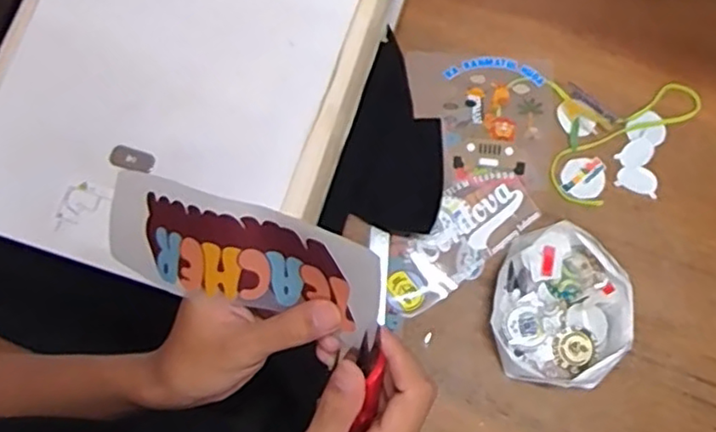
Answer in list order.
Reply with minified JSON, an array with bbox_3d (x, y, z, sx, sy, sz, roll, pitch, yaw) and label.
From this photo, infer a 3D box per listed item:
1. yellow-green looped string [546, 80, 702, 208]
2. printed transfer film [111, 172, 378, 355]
[{"bbox_3d":[0.372,-0.101,0.870,0.213,0.004,0.182,1,75,1],"label":"yellow-green looped string"},{"bbox_3d":[-0.057,0.022,0.342,0.150,0.019,0.057,13,114,17],"label":"printed transfer film"}]

